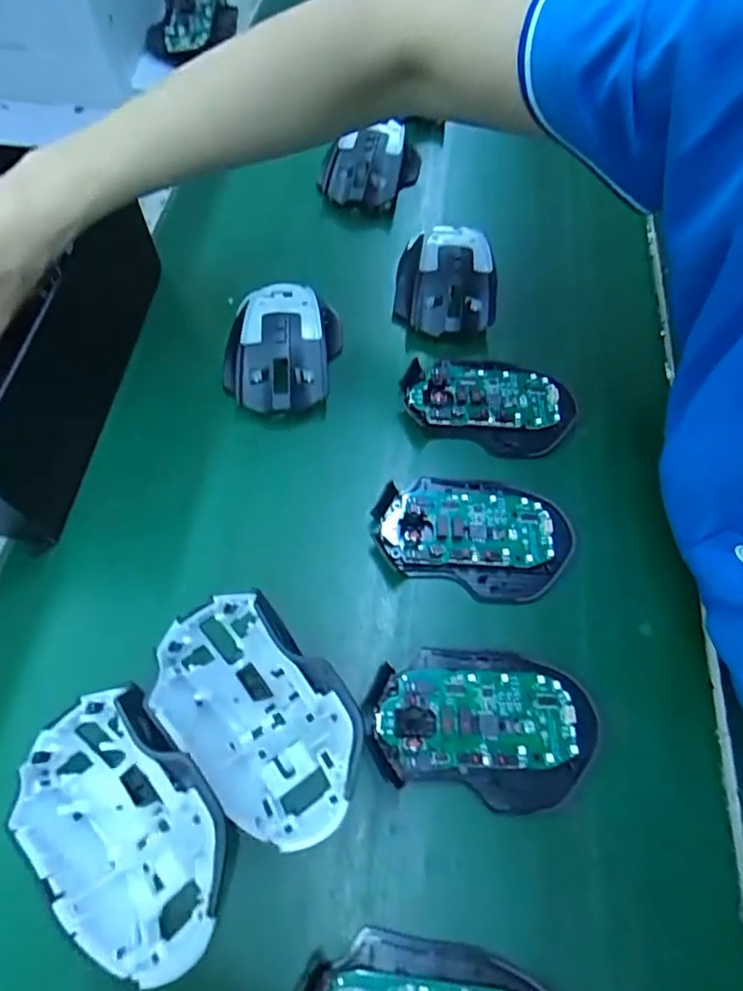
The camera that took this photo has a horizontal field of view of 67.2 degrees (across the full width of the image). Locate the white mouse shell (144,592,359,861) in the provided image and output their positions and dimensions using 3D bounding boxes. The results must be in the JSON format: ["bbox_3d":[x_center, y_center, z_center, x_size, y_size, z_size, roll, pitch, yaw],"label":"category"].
[{"bbox_3d":[-0.053,0.102,0.263,0.115,0.035,0.077,41,69,18],"label":"white mouse shell"}]

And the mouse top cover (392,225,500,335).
[{"bbox_3d":[0.054,-0.159,0.407,0.070,0.032,0.090,3,62,1],"label":"mouse top cover"}]

